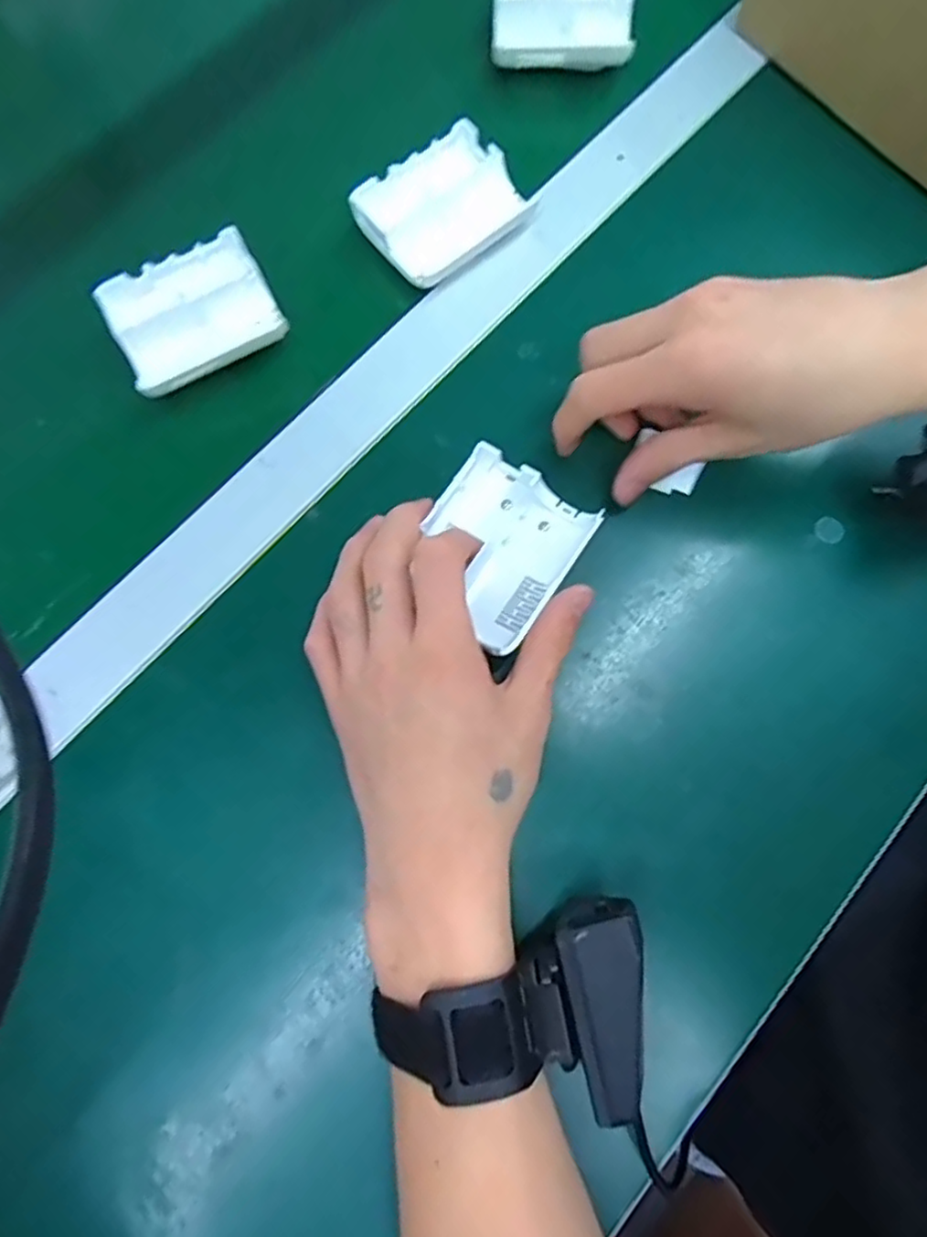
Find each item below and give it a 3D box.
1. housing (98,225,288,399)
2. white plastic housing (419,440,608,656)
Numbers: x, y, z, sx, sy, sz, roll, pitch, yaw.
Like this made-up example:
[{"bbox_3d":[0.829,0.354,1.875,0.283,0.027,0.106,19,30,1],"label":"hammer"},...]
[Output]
[{"bbox_3d":[-0.140,-0.157,0.346,0.080,0.018,0.072,-28,77,-6],"label":"housing"},{"bbox_3d":[0.015,-0.033,0.301,0.066,0.019,0.078,33,79,8],"label":"white plastic housing"}]

